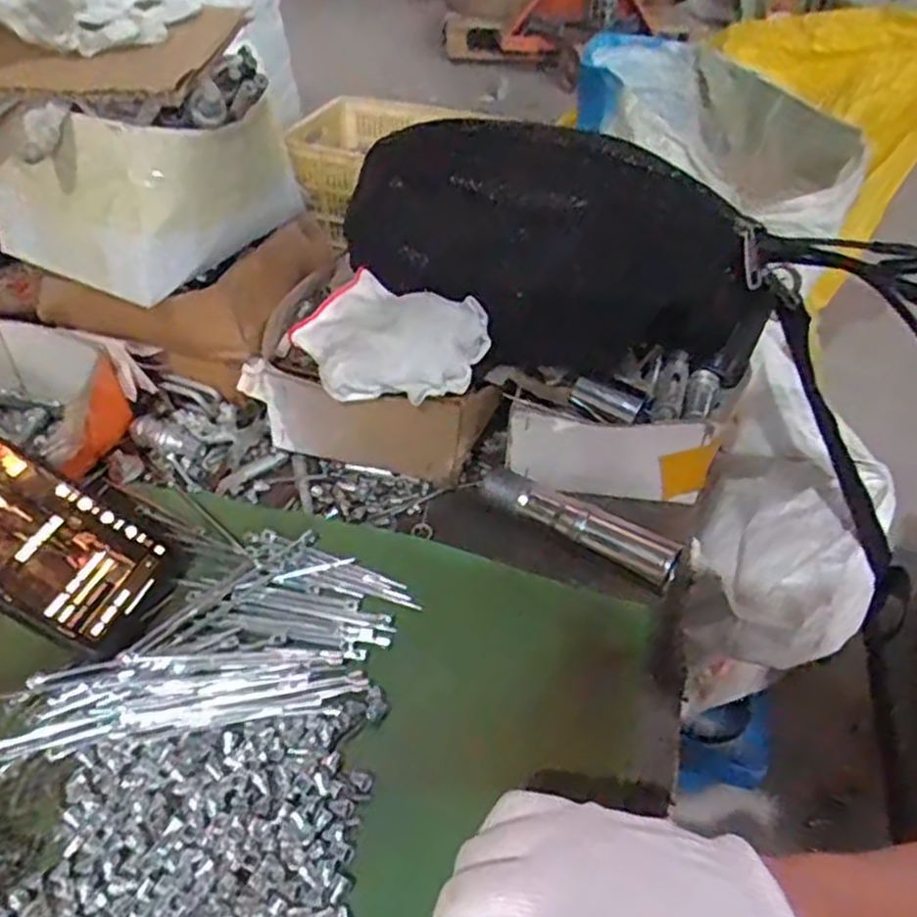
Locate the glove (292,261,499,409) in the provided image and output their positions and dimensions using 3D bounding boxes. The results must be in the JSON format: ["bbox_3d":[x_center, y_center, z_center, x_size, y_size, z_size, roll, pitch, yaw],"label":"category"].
[{"bbox_3d":[-0.047,-0.071,0.439,0.117,0.036,0.079,22,45,21],"label":"glove"}]

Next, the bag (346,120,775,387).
[{"bbox_3d":[0.055,-0.128,0.484,0.275,0.163,0.044,17,43,15],"label":"bag"}]

